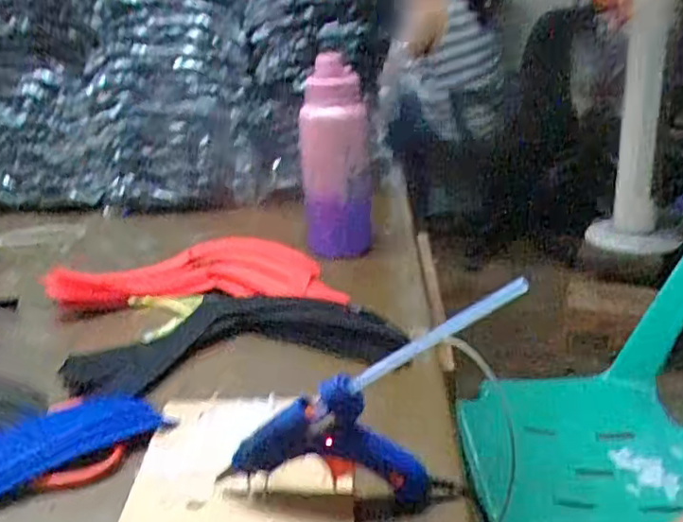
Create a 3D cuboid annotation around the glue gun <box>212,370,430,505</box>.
[{"bbox_3d":[-0.013,0.120,0.431,0.134,0.092,0.022,-2,22,2],"label":"glue gun"}]

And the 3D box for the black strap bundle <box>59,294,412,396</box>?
[{"bbox_3d":[-0.100,0.082,0.673,0.330,0.045,0.131,-4,22,-1],"label":"black strap bundle"}]

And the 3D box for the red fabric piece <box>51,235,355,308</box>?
[{"bbox_3d":[-0.161,0.020,0.770,0.334,0.041,0.145,-1,22,5],"label":"red fabric piece"}]

